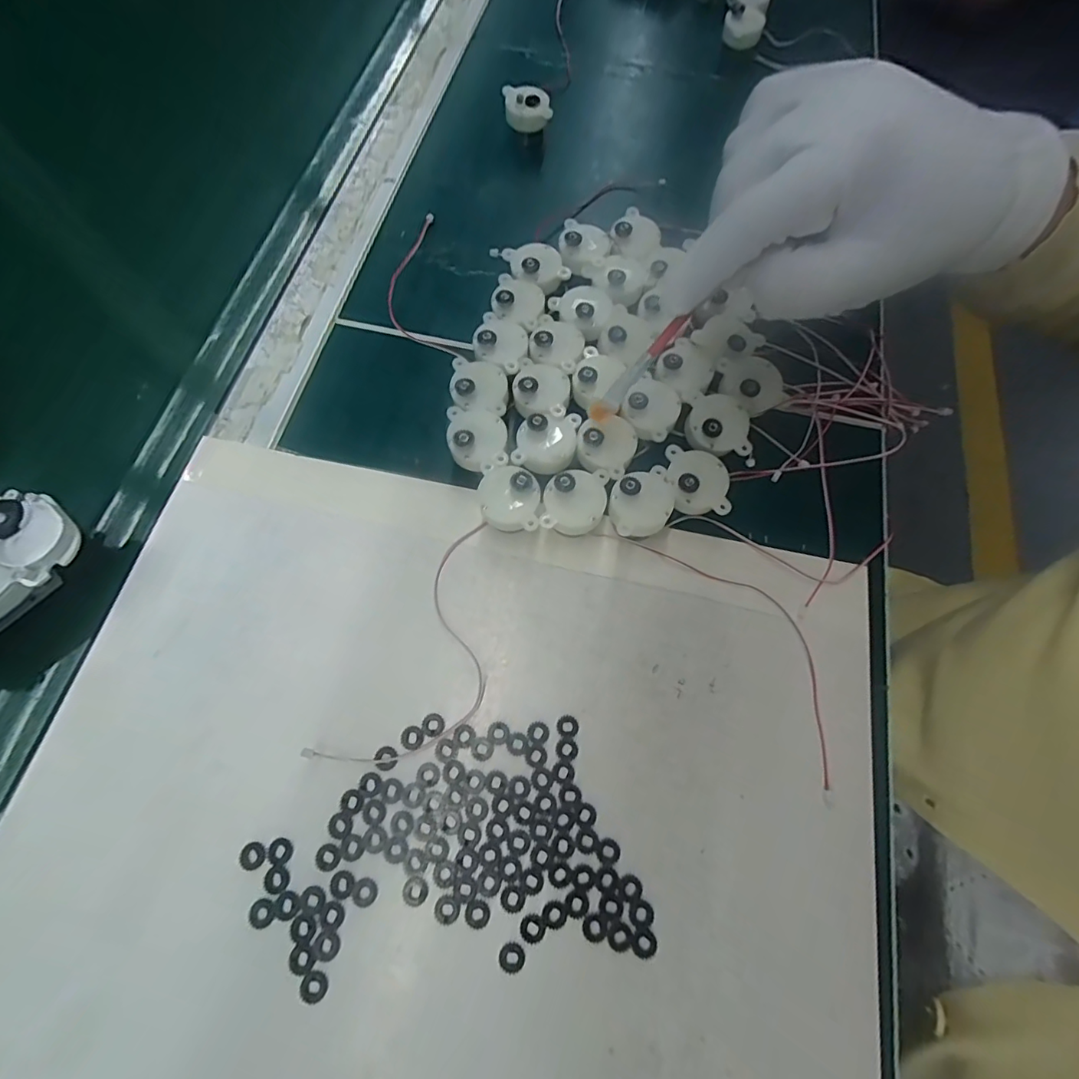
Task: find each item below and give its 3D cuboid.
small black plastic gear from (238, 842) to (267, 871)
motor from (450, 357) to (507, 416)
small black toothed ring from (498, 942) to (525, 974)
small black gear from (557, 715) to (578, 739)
[{"bbox_3d":[-0.126,0.138,0.221,0.011,0.004,0.010,0,70,-1],"label":"small black plastic gear"},{"bbox_3d":[-0.034,-0.083,0.294,0.030,0.029,0.035,1,70,-1],"label":"motor"},{"bbox_3d":[-0.011,0.173,0.210,0.010,0.004,0.011,0,70,-1],"label":"small black toothed ring"},{"bbox_3d":[0.014,0.089,0.243,0.010,0.004,0.010,0,70,-1],"label":"small black gear"}]

